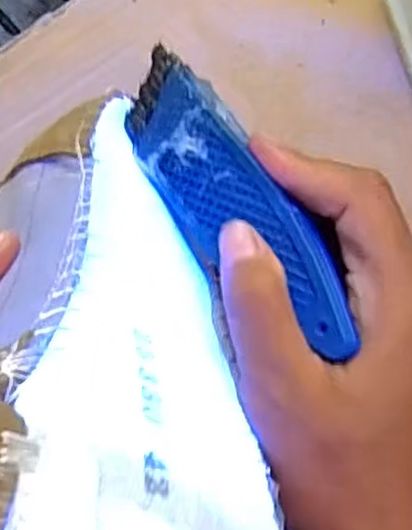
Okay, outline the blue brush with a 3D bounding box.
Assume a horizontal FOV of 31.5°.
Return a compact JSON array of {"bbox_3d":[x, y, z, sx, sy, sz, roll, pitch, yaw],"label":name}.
[{"bbox_3d":[0.008,-0.022,0.246,0.034,0.020,0.127,-32,61,-9],"label":"blue brush"}]

